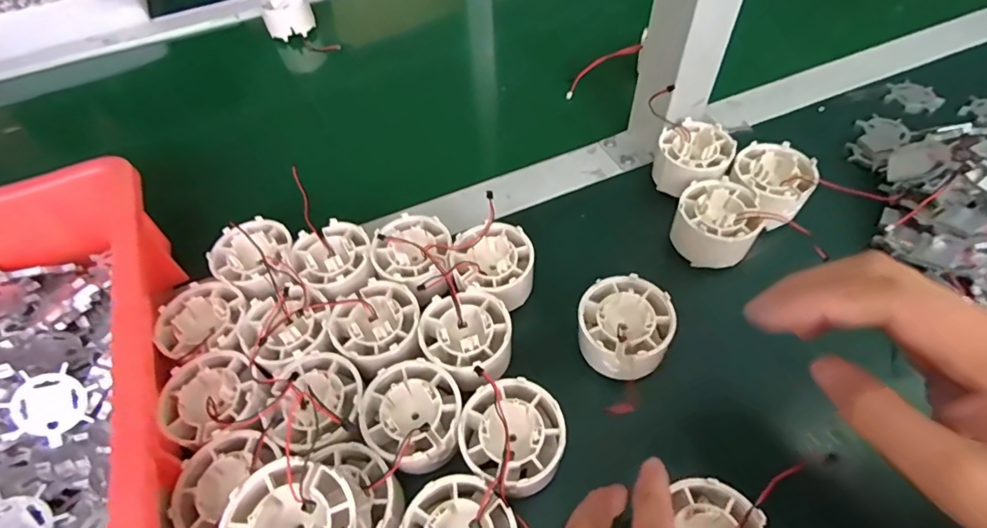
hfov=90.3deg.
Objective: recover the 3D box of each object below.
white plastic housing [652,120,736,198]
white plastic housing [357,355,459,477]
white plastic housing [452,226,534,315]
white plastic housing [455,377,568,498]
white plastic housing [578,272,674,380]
[{"bbox_3d":[0.145,-0.072,0.363,0.051,0.038,0.059,22,59,19],"label":"white plastic housing"},{"bbox_3d":[-0.041,0.081,0.259,0.049,0.029,0.052,-2,54,3],"label":"white plastic housing"},{"bbox_3d":[0.000,0.005,0.319,0.050,0.040,0.050,12,56,13],"label":"white plastic housing"},{"bbox_3d":[0.010,0.090,0.253,0.050,0.034,0.050,-2,54,3],"label":"white plastic housing"},{"bbox_3d":[0.074,0.036,0.282,0.050,0.030,0.051,-2,54,3],"label":"white plastic housing"}]

